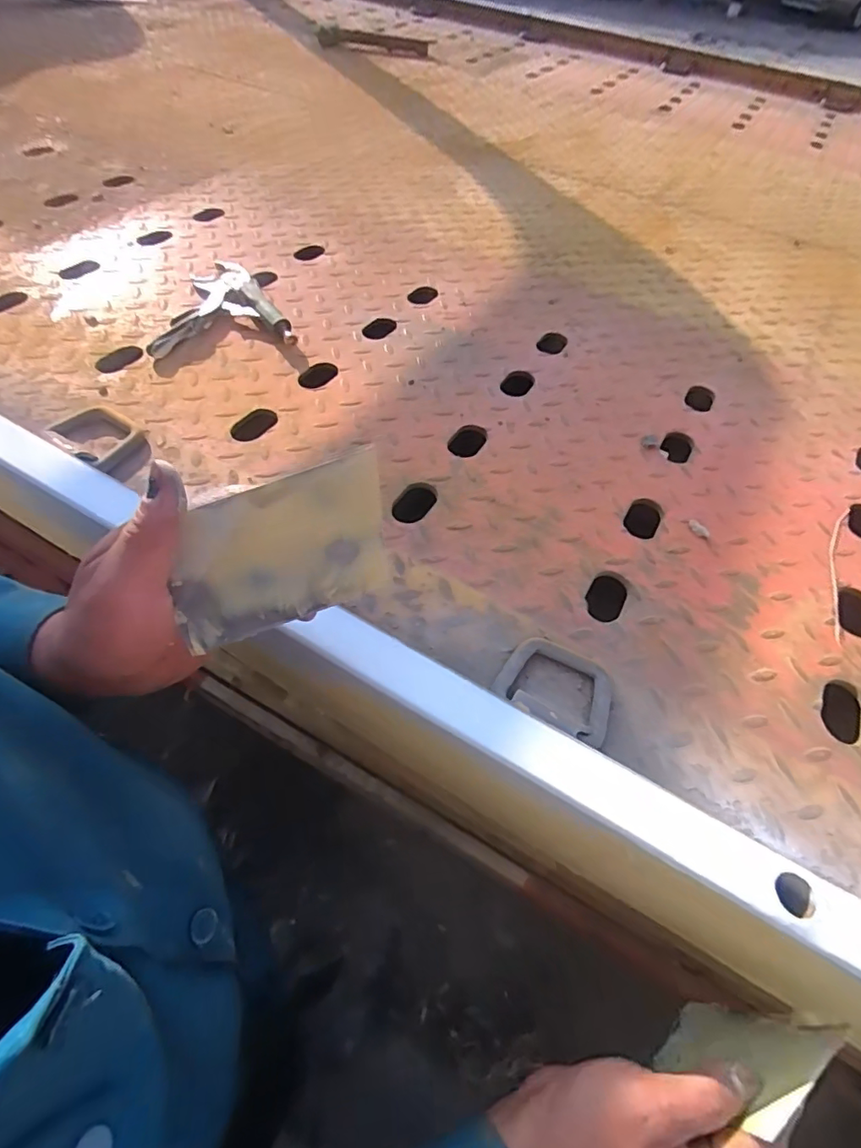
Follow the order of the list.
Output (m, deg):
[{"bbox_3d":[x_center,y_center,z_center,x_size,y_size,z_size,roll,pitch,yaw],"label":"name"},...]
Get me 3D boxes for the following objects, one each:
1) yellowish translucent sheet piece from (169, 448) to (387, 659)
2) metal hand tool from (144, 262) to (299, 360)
[{"bbox_3d":[-0.080,-0.011,0.290,0.121,0.073,0.005,-20,12,-2],"label":"yellowish translucent sheet piece"},{"bbox_3d":[-0.269,-0.348,0.686,0.160,0.026,0.199,-10,55,-13],"label":"metal hand tool"}]

